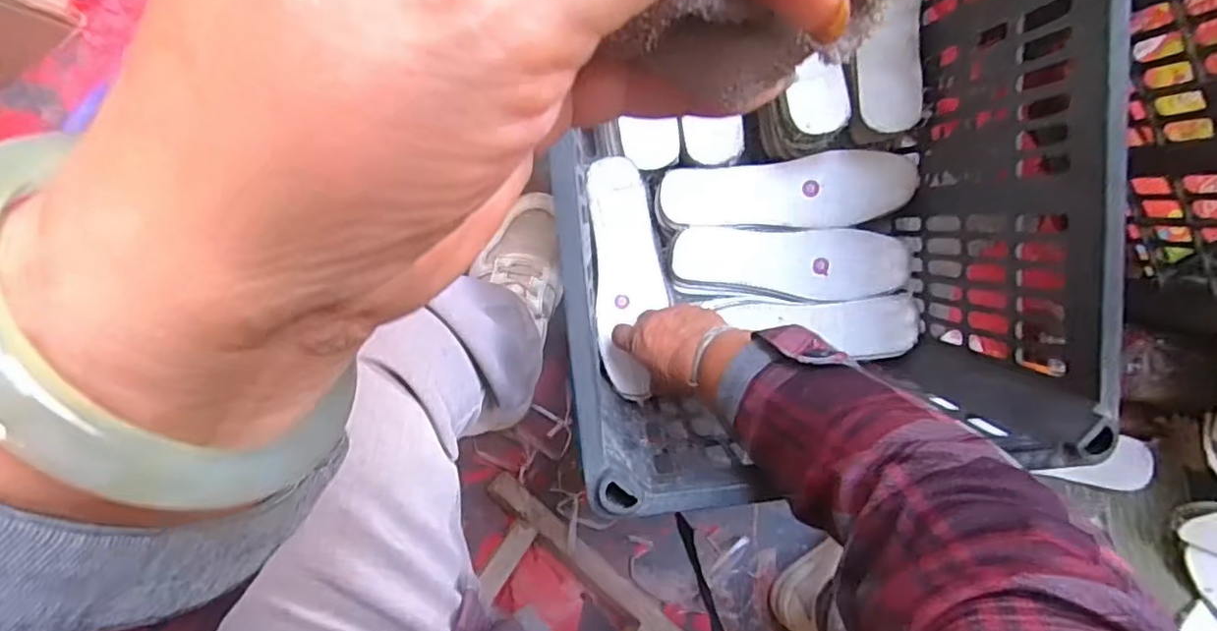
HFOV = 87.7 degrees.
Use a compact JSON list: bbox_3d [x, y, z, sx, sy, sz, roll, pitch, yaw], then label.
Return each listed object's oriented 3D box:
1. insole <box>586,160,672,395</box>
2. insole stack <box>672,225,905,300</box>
[{"bbox_3d":[0.021,-0.035,0.594,0.067,0.023,0.217,-3,94,-1],"label":"insole"},{"bbox_3d":[0.176,-0.051,0.624,0.224,0.046,0.065,0,99,-2],"label":"insole stack"}]

